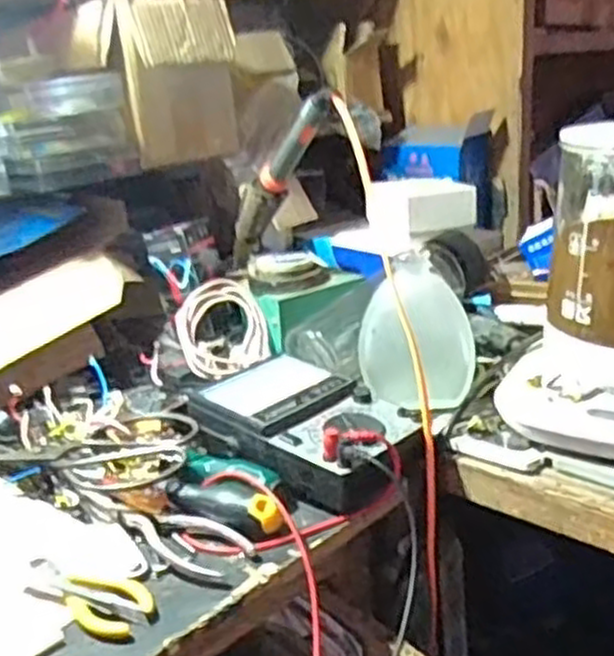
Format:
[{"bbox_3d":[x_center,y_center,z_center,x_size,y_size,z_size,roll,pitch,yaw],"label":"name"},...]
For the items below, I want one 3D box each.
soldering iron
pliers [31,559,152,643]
[{"bbox_3d":[-0.037,-0.132,0.745,0.029,0.027,0.280,-16,-19,-29],"label":"soldering iron"},{"bbox_3d":[-0.142,0.165,0.485,0.096,0.010,0.036,7,23,27],"label":"pliers"}]

